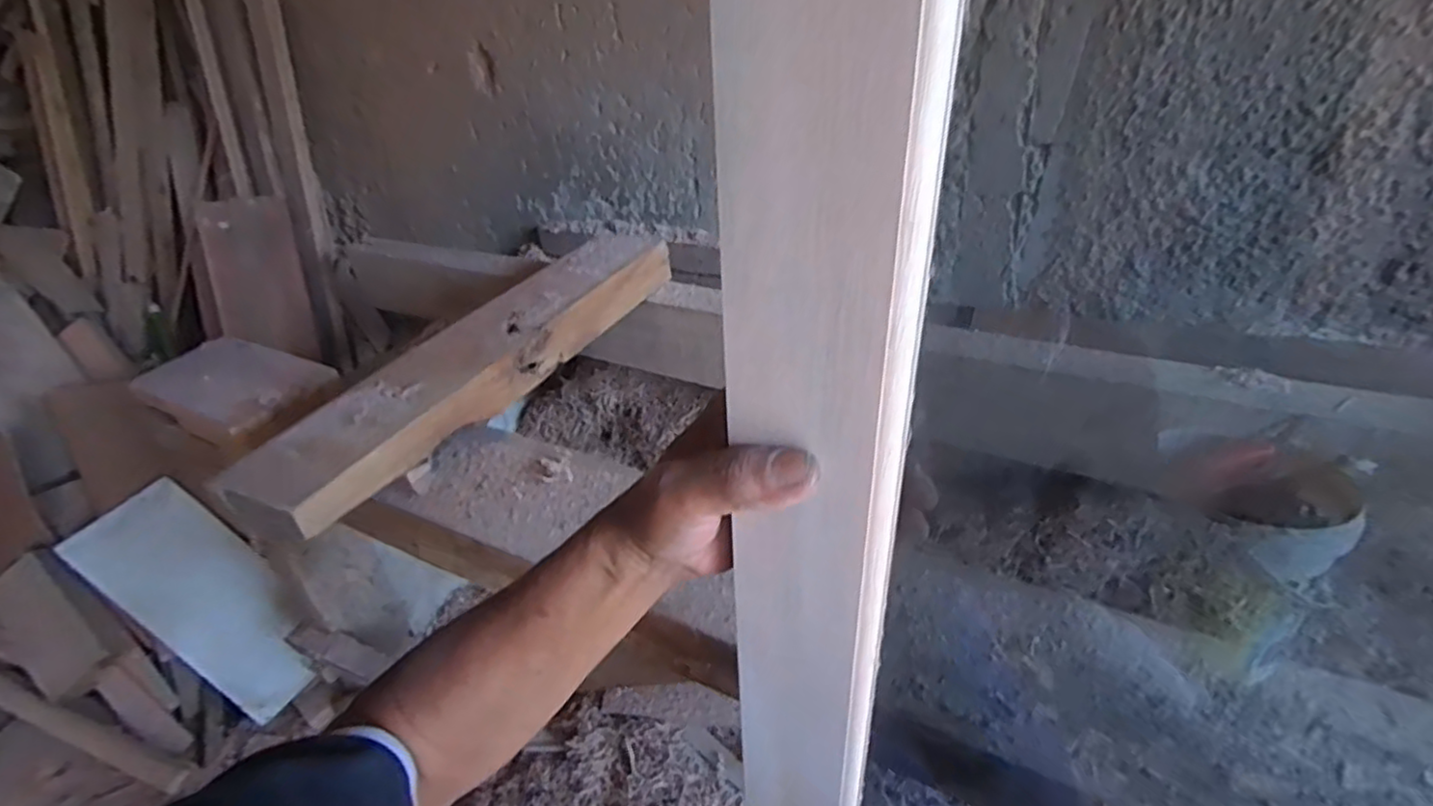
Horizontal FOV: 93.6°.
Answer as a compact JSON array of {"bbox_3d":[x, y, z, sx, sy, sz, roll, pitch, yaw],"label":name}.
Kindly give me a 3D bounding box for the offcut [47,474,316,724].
[{"bbox_3d":[-0.918,0.352,1.215,0.203,0.462,0.035,-47,2,-15],"label":"offcut"}]

